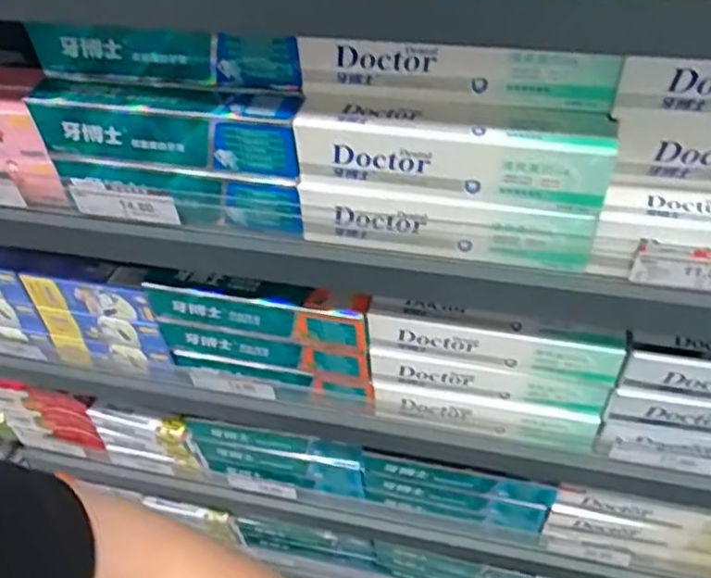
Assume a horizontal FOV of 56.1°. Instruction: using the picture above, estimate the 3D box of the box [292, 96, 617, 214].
[{"bbox_3d":[0.071,-0.107,0.504,0.227,0.054,0.052,7,47,13],"label":"box"}]

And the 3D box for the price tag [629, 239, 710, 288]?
[{"bbox_3d":[0.261,-0.014,0.491,0.106,0.032,0.005,8,47,13],"label":"price tag"}]

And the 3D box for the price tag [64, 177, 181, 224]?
[{"bbox_3d":[-0.204,-0.076,0.581,0.097,0.041,0.005,6,47,11],"label":"price tag"}]

